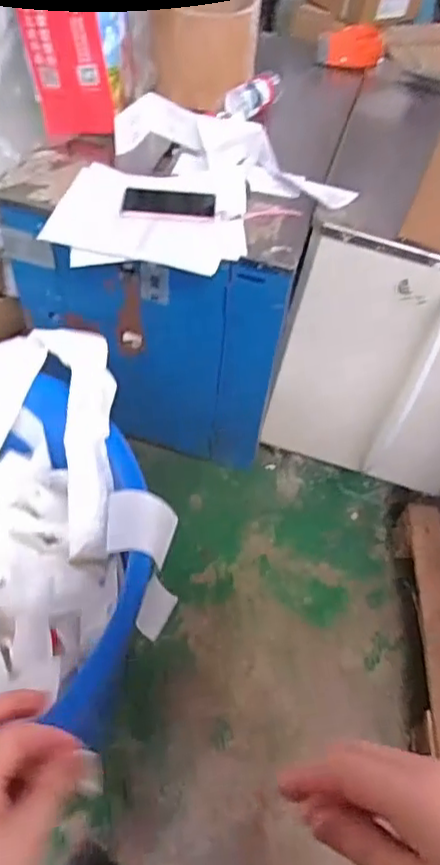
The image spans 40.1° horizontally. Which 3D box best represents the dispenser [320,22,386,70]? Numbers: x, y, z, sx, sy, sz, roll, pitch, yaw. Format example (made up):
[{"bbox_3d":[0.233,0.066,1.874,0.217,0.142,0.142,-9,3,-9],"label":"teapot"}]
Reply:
[{"bbox_3d":[0.304,-0.893,1.405,0.150,0.084,0.055,13,53,4],"label":"dispenser"}]

